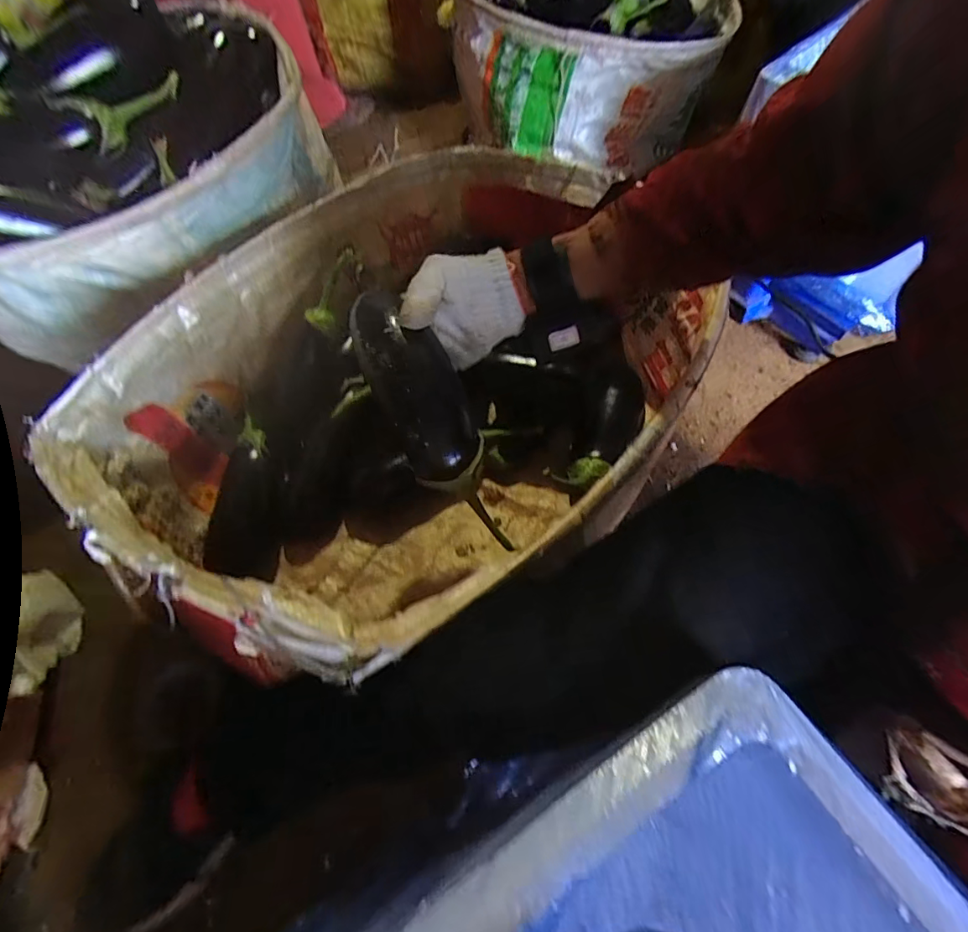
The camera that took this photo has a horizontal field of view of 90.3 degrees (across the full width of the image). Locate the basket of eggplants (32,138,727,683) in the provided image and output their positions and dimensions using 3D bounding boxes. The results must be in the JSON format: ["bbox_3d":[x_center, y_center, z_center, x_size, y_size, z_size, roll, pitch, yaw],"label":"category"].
[{"bbox_3d":[-0.080,-0.083,0.578,0.510,0.287,0.606,30,65,15],"label":"basket of eggplants"}]

